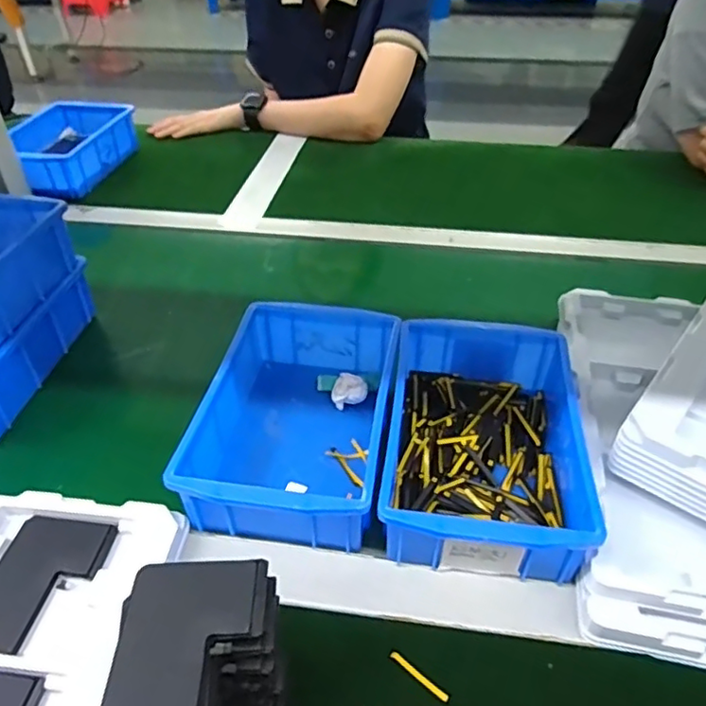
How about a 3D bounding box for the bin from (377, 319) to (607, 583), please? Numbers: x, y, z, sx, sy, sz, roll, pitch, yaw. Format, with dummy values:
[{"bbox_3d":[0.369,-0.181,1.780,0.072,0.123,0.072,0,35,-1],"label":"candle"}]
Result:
[{"bbox_3d":[0.096,0.064,0.440,0.137,0.061,0.205,6,41,6],"label":"bin"}]

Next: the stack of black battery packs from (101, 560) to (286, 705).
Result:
[{"bbox_3d":[-0.075,0.173,0.289,0.075,0.083,0.109,-1,41,0],"label":"stack of black battery packs"}]

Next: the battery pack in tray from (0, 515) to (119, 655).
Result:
[{"bbox_3d":[-0.198,0.145,0.379,0.067,0.004,0.089,5,41,4],"label":"battery pack in tray"}]

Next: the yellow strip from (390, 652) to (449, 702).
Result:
[{"bbox_3d":[0.038,0.188,0.345,0.039,0.004,0.005,29,47,28],"label":"yellow strip"}]

